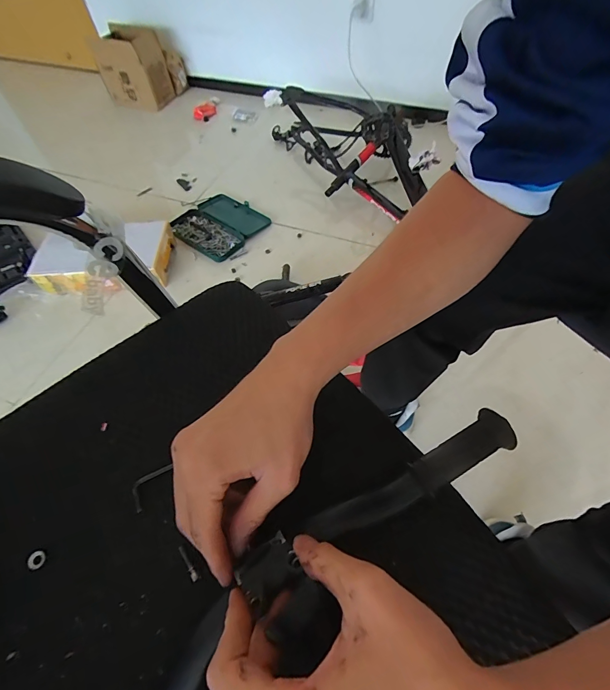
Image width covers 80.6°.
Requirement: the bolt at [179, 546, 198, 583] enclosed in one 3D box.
[{"bbox_3d":[-0.084,0.156,0.257,0.005,0.004,0.025,-34,61,-18],"label":"bolt"}]

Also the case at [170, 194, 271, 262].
[{"bbox_3d":[-0.273,-0.389,1.156,0.244,0.039,0.253,34,65,23],"label":"case"}]

